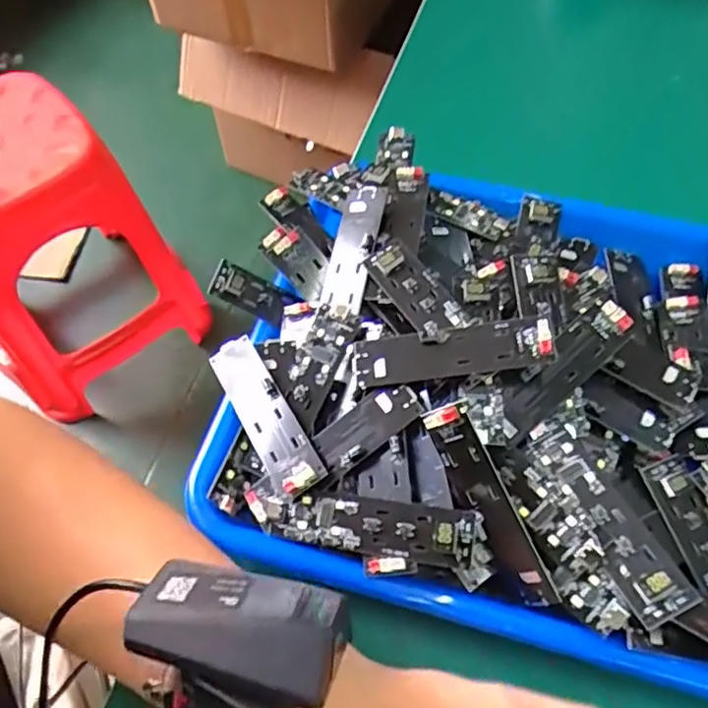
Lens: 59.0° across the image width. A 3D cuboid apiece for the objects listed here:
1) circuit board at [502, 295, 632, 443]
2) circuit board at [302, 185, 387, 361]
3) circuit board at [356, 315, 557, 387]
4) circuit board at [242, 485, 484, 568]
[{"bbox_3d":[0.097,0.008,0.290,0.081,0.006,0.023,-37,84,-9],"label":"circuit board"},{"bbox_3d":[-0.003,-0.046,0.328,0.023,0.009,0.106,5,64,19],"label":"circuit board"},{"bbox_3d":[0.044,-0.001,0.287,0.088,0.008,0.023,-9,69,13],"label":"circuit board"},{"bbox_3d":[0.001,0.074,0.271,0.100,0.009,0.022,4,76,15],"label":"circuit board"}]

